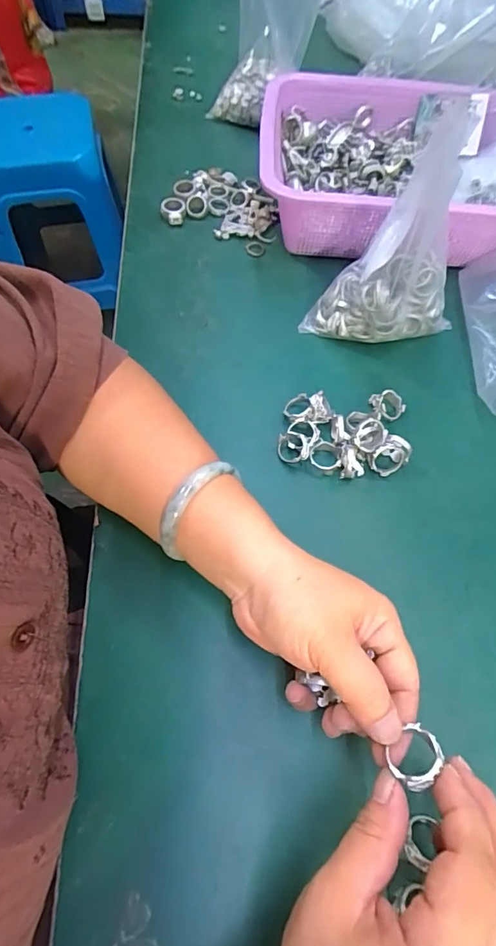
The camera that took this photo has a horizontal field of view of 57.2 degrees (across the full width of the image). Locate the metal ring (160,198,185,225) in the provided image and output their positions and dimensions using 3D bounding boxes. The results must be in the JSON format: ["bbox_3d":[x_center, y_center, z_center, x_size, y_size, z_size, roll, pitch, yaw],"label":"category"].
[{"bbox_3d":[-0.079,-0.277,0.483,0.026,0.016,0.028,1,62,-2],"label":"metal ring"}]

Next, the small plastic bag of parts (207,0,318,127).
[{"bbox_3d":[0.015,-0.504,0.517,0.114,0.161,0.108,5,63,0],"label":"small plastic bag of parts"}]

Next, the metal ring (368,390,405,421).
[{"bbox_3d":[0.116,-0.057,0.380,0.030,0.013,0.025,27,64,11],"label":"metal ring"}]

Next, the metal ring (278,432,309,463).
[{"bbox_3d":[0.035,-0.020,0.355,0.025,0.007,0.024,-5,78,23],"label":"metal ring"}]

